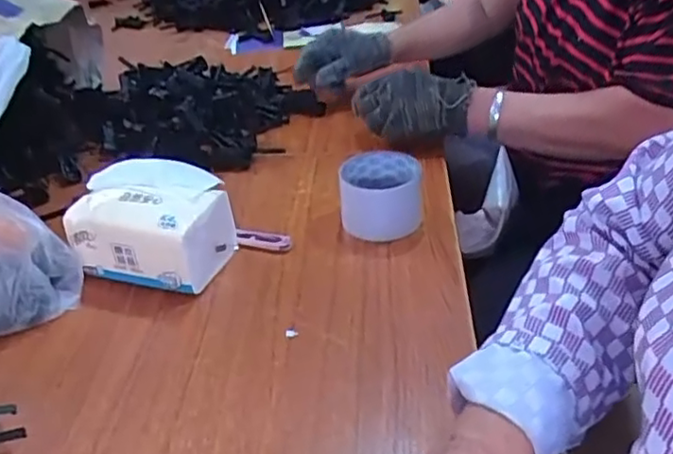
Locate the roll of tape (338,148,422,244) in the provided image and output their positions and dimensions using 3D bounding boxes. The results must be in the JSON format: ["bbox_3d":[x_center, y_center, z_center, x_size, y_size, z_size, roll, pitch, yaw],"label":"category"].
[{"bbox_3d":[0.045,-0.033,0.662,0.084,0.063,0.077,-3,33,-2],"label":"roll of tape"}]

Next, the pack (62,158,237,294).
[{"bbox_3d":[-0.176,-0.004,0.615,0.135,0.088,0.104,9,34,15],"label":"pack"}]

